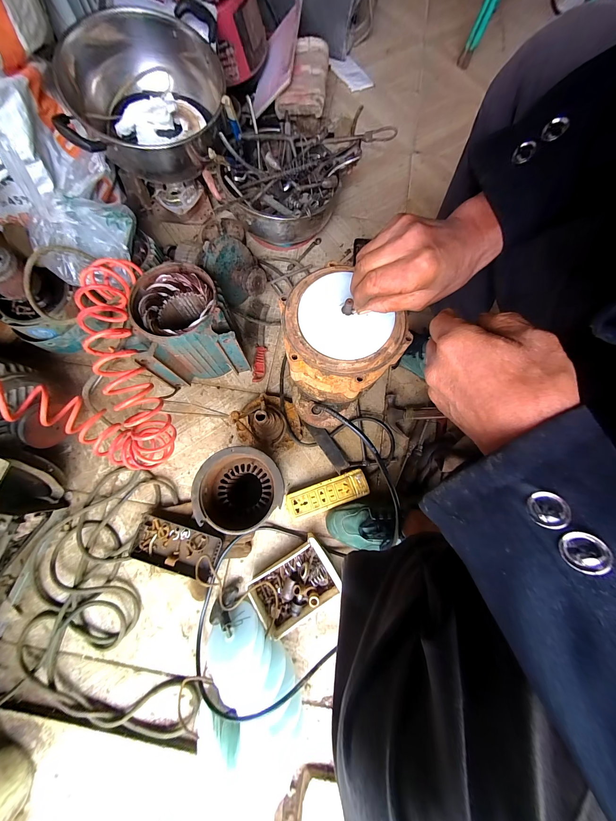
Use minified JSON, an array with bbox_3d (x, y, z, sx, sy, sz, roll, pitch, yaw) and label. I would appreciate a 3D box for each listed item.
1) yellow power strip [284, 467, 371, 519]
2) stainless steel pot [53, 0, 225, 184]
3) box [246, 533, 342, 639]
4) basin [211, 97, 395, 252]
[{"bbox_3d":[0.043,0.189,0.602,0.184,0.027,0.059,-18,76,-5],"label":"yellow power strip"},{"bbox_3d":[-0.360,-0.715,0.610,0.333,0.126,0.361,0,76,-1],"label":"stainless steel pot"},{"bbox_3d":[-0.024,0.356,0.547,0.174,0.043,0.121,-33,78,-8],"label":"box"},{"bbox_3d":[-0.044,-0.598,0.710,0.340,0.204,0.304,7,75,2],"label":"basin"}]

